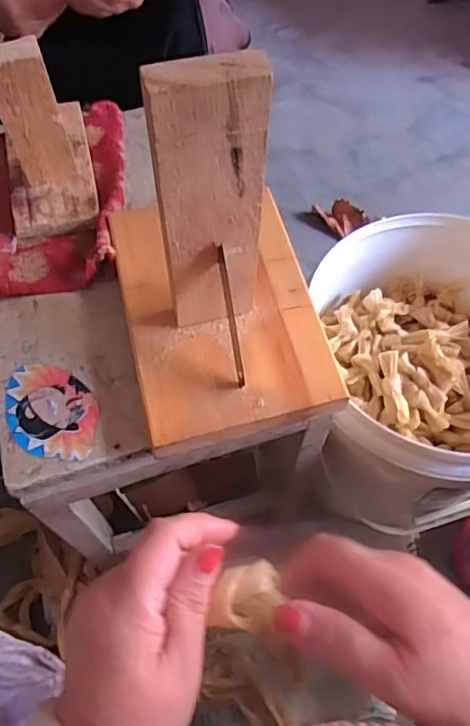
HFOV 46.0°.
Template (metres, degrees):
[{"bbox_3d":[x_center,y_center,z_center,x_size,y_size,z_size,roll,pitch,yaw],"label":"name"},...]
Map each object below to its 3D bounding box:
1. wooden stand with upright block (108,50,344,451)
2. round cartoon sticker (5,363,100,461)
[{"bbox_3d":[-0.010,-0.083,0.339,0.137,0.207,0.189,-13,61,-7],"label":"wooden stand with upright block"},{"bbox_3d":[-0.134,0.035,0.405,0.071,0.004,0.069,2,61,-3],"label":"round cartoon sticker"}]

